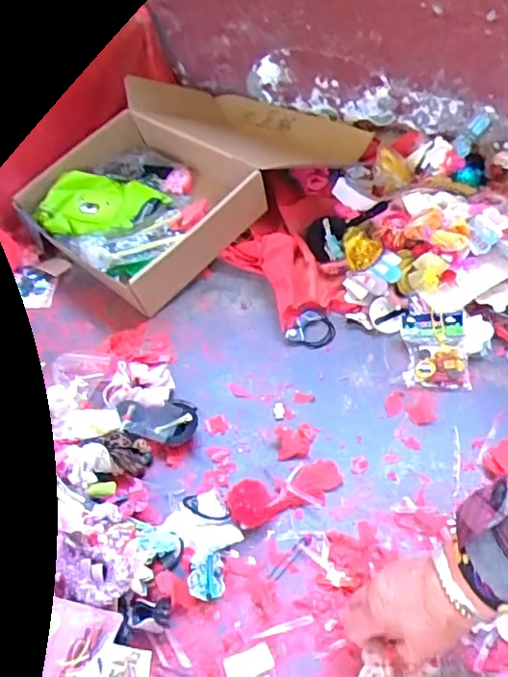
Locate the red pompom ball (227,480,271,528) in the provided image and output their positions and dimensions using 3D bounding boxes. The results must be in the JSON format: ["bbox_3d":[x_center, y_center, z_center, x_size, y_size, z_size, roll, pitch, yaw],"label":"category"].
[{"bbox_3d":[-0.004,0.172,0.576,0.042,0.041,0.048,0,49,6],"label":"red pompom ball"}]

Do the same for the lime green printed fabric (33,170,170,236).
[{"bbox_3d":[-0.257,-0.219,0.880,0.194,0.029,0.123,17,53,20],"label":"lime green printed fabric"}]

